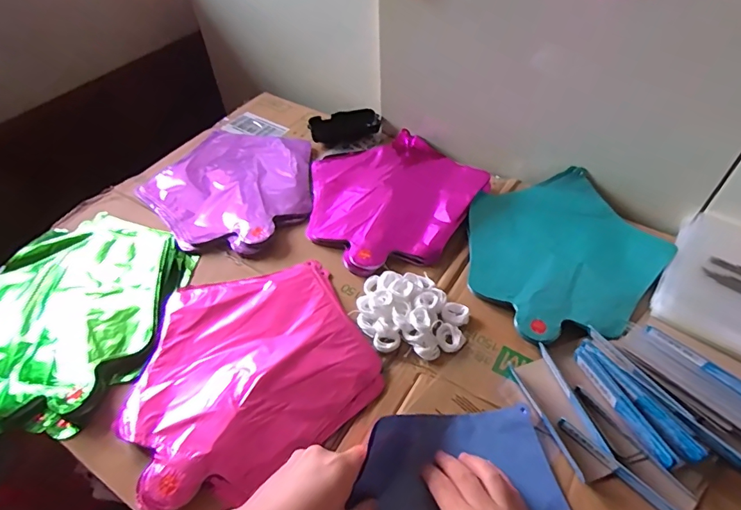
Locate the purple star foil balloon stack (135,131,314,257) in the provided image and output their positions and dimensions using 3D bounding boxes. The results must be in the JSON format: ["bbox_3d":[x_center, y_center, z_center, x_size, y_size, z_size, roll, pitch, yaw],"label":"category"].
[{"bbox_3d":[-0.197,-0.100,0.634,0.224,0.021,0.254,-6,49,-3],"label":"purple star foil balloon stack"}]

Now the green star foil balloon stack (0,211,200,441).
[{"bbox_3d":[-0.323,0.057,0.512,0.241,0.031,0.235,34,58,27],"label":"green star foil balloon stack"}]

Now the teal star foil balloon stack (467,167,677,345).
[{"bbox_3d":[0.218,-0.007,0.532,0.215,0.025,0.213,-23,52,-16],"label":"teal star foil balloon stack"}]

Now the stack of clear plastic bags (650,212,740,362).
[{"bbox_3d":[0.396,0.030,0.488,0.137,0.021,0.185,29,56,24],"label":"stack of clear plastic bags"}]

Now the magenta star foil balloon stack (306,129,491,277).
[{"bbox_3d":[0.020,-0.086,0.607,0.229,0.021,0.225,-35,57,-29],"label":"magenta star foil balloon stack"}]

